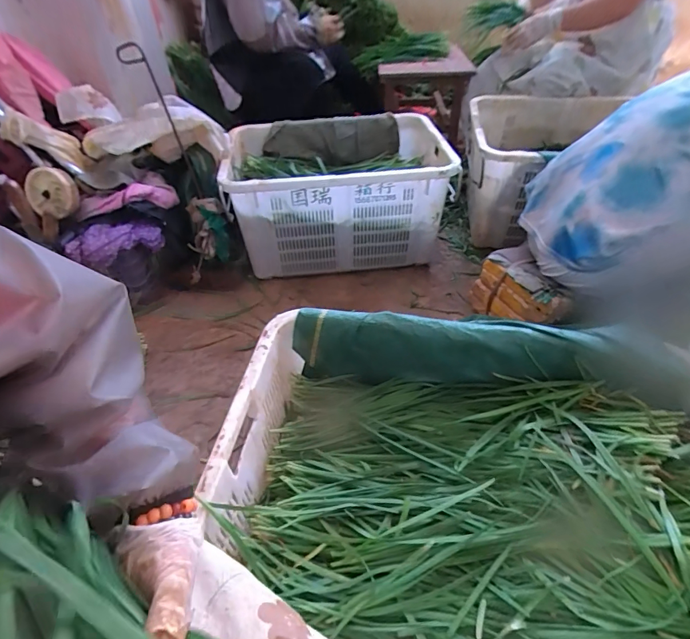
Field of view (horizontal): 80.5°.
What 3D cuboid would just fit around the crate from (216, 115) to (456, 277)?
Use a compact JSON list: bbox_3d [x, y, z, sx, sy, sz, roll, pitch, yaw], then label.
[{"bbox_3d":[-0.022,-0.401,1.365,0.660,0.371,0.415,-7,45,-6],"label":"crate"}]

